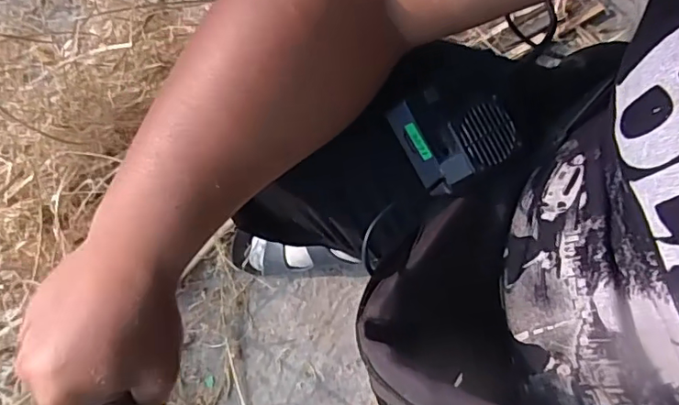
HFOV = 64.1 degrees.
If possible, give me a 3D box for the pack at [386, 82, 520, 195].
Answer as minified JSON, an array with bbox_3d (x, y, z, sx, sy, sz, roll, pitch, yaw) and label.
[{"bbox_3d":[0.073,-0.046,0.342,0.062,0.029,0.063,-28,75,-7],"label":"pack"}]

